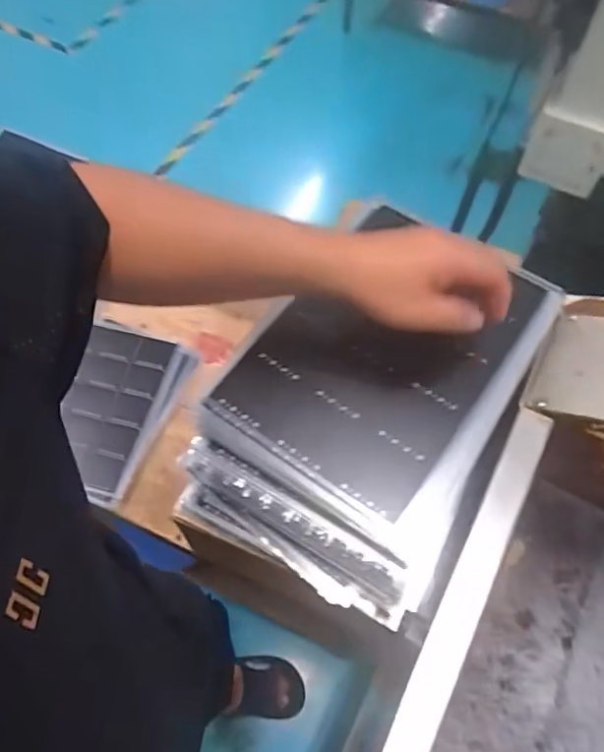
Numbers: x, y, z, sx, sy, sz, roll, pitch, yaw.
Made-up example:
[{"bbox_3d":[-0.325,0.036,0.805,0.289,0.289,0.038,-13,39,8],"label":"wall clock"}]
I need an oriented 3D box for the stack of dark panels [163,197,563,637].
[{"bbox_3d":[0.055,0.035,0.526,0.220,0.152,0.285,26,64,11],"label":"stack of dark panels"}]

